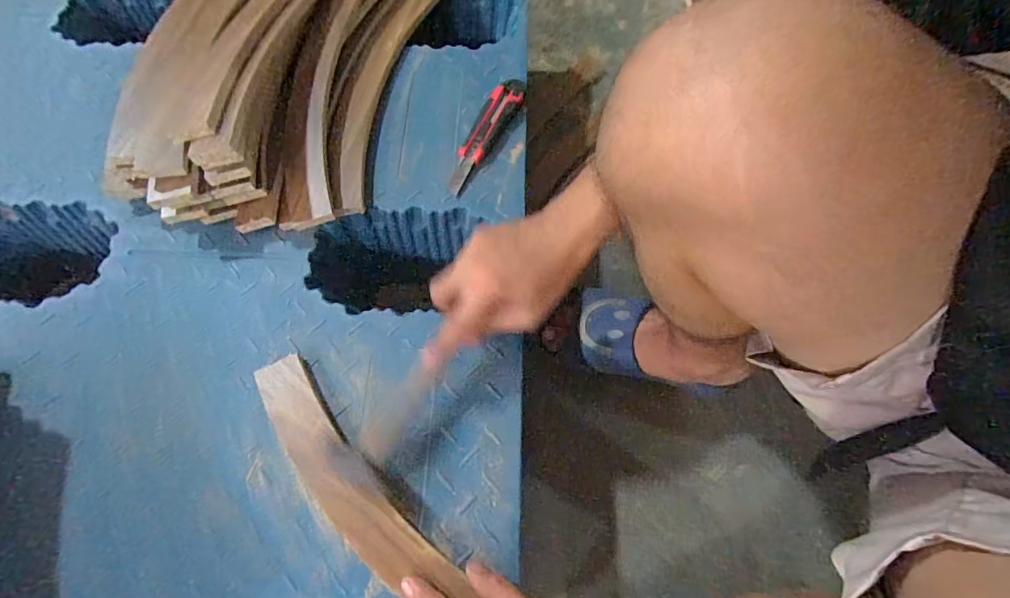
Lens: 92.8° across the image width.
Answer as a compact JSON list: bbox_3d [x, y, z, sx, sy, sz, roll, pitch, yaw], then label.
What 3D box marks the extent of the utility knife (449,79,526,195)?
[{"bbox_3d":[-0.021,-0.212,0.612,0.040,0.012,0.184,21,69,9],"label":"utility knife"}]

